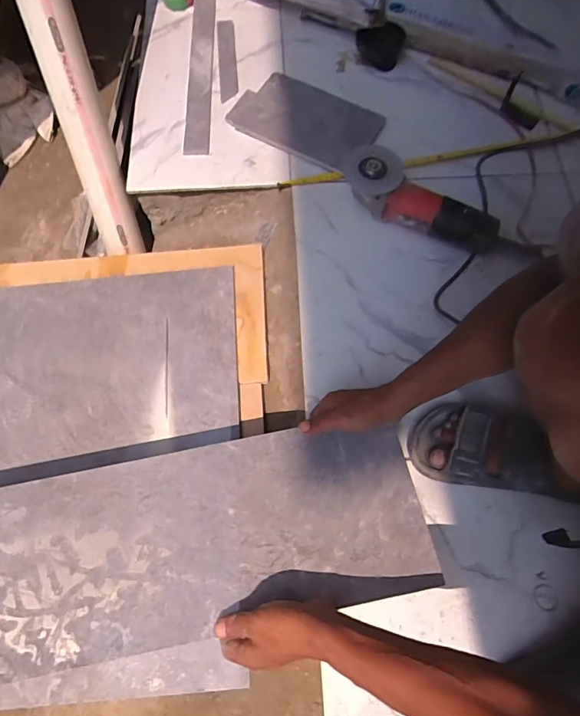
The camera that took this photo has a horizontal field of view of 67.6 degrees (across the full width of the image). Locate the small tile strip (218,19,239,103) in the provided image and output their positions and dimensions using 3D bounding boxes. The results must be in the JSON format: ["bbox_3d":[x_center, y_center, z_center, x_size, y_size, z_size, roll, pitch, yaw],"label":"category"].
[{"bbox_3d":[-0.131,-0.630,0.912,0.037,0.008,0.221,-3,74,-7],"label":"small tile strip"}]

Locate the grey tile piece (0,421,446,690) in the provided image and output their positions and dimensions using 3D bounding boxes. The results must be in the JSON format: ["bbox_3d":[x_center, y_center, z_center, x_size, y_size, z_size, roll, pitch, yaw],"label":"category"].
[{"bbox_3d":[-0.108,0.207,0.510,0.526,0.017,0.211,-11,63,-4],"label":"grey tile piece"}]

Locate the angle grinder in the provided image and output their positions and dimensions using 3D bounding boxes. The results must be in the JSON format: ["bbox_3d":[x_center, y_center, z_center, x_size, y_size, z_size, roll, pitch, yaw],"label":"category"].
[{"bbox_3d":[0.233,-0.241,0.716,0.317,0.091,0.086,31,72,12],"label":"angle grinder"}]

